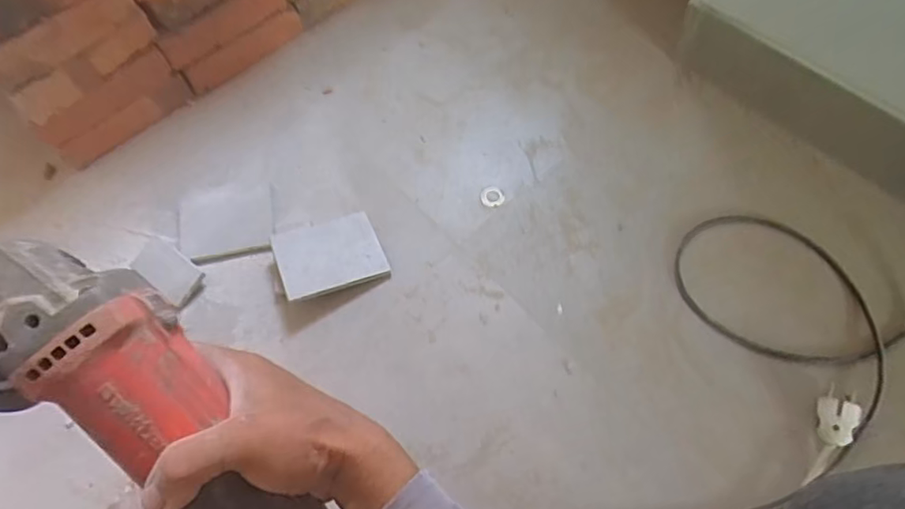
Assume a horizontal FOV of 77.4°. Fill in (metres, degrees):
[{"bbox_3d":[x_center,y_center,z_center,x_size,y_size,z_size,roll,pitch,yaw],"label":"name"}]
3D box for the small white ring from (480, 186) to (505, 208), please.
[{"bbox_3d":[0.050,-0.075,0.721,0.029,0.004,0.031,-1,59,2],"label":"small white ring"}]

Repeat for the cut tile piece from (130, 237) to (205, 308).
[{"bbox_3d":[-0.352,0.019,0.695,0.099,0.010,0.049,32,66,19],"label":"cut tile piece"}]

